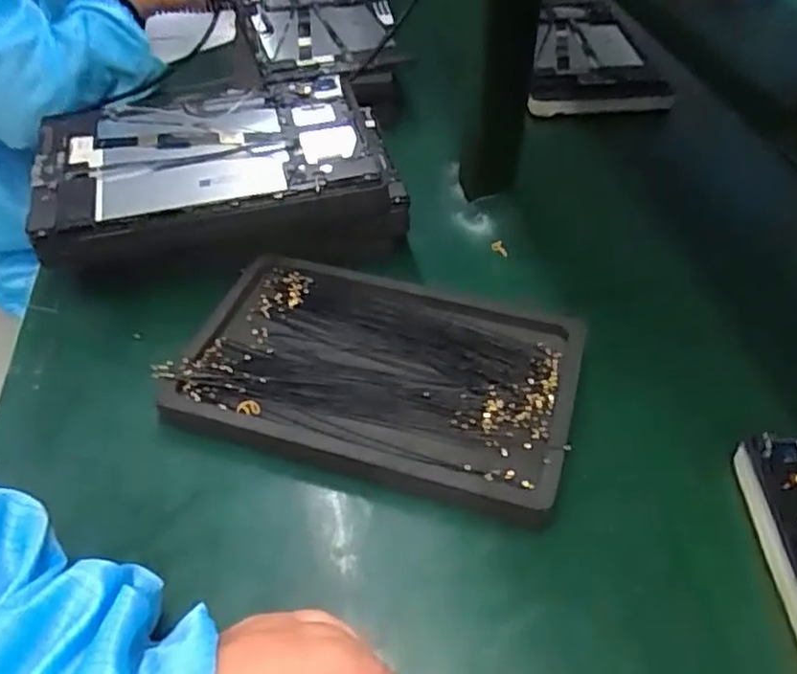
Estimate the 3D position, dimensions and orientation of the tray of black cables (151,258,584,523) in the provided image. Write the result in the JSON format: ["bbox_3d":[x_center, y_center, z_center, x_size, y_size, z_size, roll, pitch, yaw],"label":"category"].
[{"bbox_3d":[-0.012,0.021,0.447,0.243,0.021,0.156,11,47,13],"label":"tray of black cables"}]

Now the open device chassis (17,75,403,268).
[{"bbox_3d":[-0.139,-0.119,0.540,0.262,0.082,0.159,-12,46,-10],"label":"open device chassis"}]

